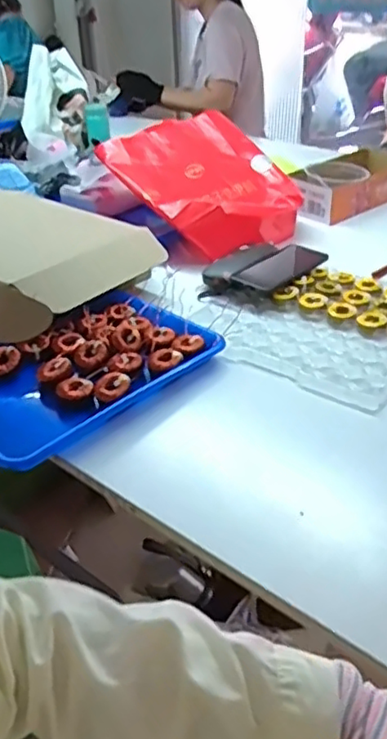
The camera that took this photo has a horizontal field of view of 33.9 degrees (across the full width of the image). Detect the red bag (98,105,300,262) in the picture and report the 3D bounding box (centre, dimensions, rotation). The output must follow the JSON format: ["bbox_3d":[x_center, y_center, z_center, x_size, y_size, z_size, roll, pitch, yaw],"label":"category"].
[{"bbox_3d":[0.026,-0.358,1.163,0.357,0.095,0.289,41,58,19],"label":"red bag"}]

